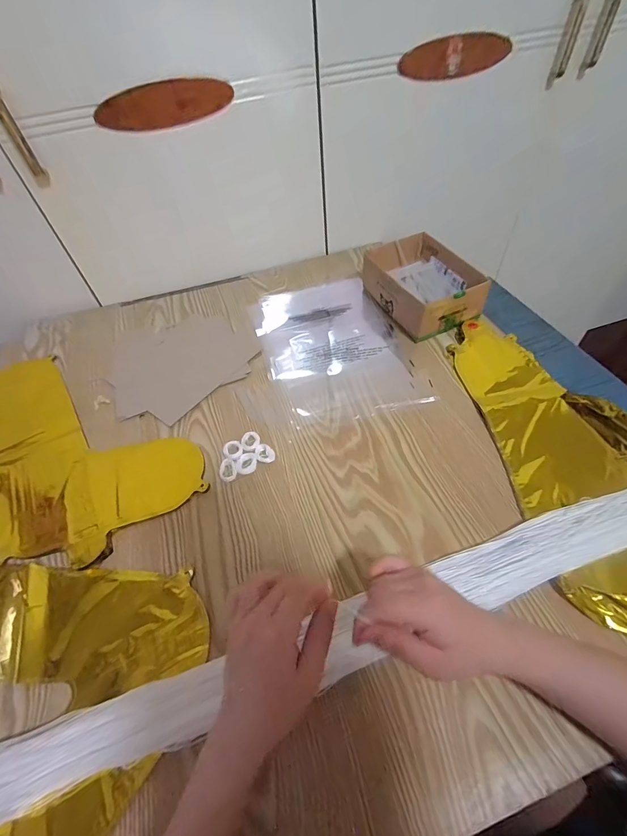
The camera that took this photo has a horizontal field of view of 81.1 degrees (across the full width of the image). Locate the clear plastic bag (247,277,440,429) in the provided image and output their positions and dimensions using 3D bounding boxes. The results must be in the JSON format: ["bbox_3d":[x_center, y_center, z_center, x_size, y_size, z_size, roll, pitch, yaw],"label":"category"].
[{"bbox_3d":[0.028,-0.122,0.591,0.212,0.004,0.313,-17,52,-8],"label":"clear plastic bag"}]

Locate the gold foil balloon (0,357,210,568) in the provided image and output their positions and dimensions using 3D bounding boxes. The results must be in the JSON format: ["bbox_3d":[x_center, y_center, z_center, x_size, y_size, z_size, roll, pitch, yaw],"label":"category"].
[{"bbox_3d":[-0.336,0.020,0.505,0.225,0.015,0.390,-35,57,-21],"label":"gold foil balloon"}]

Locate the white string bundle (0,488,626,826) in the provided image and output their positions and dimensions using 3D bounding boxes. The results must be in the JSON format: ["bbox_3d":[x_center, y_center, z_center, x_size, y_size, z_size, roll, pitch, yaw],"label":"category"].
[{"bbox_3d":[0.030,0.203,0.333,0.805,0.024,0.062,-18,53,-9],"label":"white string bundle"}]

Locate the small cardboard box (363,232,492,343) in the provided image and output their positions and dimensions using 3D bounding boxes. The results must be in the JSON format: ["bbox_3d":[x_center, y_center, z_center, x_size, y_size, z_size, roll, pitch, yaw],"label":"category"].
[{"bbox_3d":[0.177,-0.219,0.608,0.129,0.069,0.183,-22,53,-12],"label":"small cardboard box"}]

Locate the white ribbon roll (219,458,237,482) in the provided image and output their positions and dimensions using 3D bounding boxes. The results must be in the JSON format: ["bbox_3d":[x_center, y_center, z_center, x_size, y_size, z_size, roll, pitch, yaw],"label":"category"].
[{"bbox_3d":[-0.107,0.065,0.455,0.021,0.005,0.031,-18,53,-9],"label":"white ribbon roll"}]

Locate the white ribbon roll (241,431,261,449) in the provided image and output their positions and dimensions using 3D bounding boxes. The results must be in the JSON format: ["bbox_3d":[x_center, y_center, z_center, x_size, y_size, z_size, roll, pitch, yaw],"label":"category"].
[{"bbox_3d":[-0.081,0.031,0.476,0.024,0.007,0.027,-20,53,-11],"label":"white ribbon roll"}]

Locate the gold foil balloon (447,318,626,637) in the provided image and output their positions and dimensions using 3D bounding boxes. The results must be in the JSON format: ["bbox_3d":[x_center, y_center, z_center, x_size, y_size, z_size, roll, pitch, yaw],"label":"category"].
[{"bbox_3d":[0.313,0.034,0.437,0.190,0.016,0.450,-11,52,-3],"label":"gold foil balloon"}]

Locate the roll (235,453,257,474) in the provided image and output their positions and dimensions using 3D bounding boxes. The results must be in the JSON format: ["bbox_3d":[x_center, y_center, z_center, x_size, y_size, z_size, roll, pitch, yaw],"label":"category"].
[{"bbox_3d":[-0.084,0.057,0.458,0.026,0.004,0.026,-3,52,3],"label":"roll"}]

